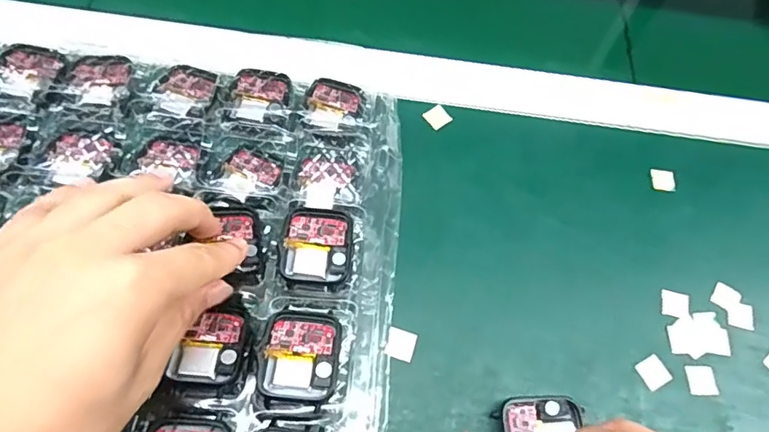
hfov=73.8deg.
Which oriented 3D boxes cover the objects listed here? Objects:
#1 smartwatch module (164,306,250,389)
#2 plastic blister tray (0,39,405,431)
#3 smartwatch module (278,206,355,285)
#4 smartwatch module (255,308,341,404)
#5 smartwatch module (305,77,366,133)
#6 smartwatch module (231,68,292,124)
[{"bbox_3d":[-0.082,0.063,0.249,0.031,0.007,0.039,14,63,1],"label":"smartwatch module"},{"bbox_3d":[-0.128,0.023,0.278,0.273,0.042,0.276,8,63,-2],"label":"plastic blister tray"},{"bbox_3d":[-0.036,0.015,0.277,0.037,0.005,0.041,6,63,-3],"label":"smartwatch module"},{"bbox_3d":[-0.041,0.066,0.248,0.037,0.005,0.044,6,63,-3],"label":"smartwatch module"},{"bbox_3d":[-0.033,-0.070,0.327,0.036,0.005,0.039,17,63,3],"label":"smartwatch module"},{"bbox_3d":[-0.078,-0.077,0.328,0.035,0.004,0.041,4,63,-4],"label":"smartwatch module"}]

